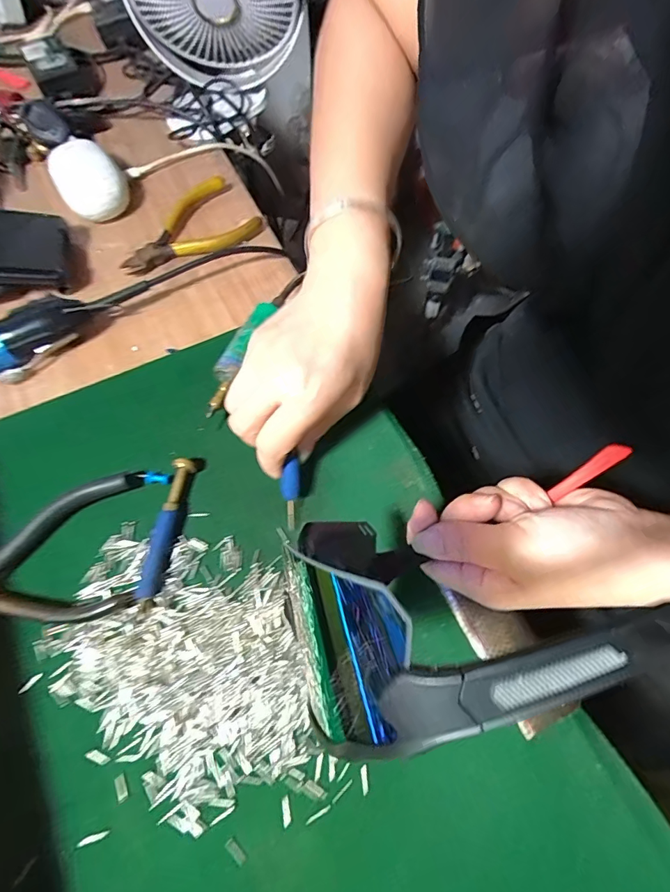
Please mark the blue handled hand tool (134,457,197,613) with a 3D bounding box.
[{"bbox_3d":[-0.105,0.052,0.273,0.012,0.012,0.091,8,66,6],"label":"blue handled hand tool"}]

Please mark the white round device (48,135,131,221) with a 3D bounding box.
[{"bbox_3d":[-0.229,-0.249,0.413,0.057,0.030,0.093,-29,68,-10],"label":"white round device"}]

